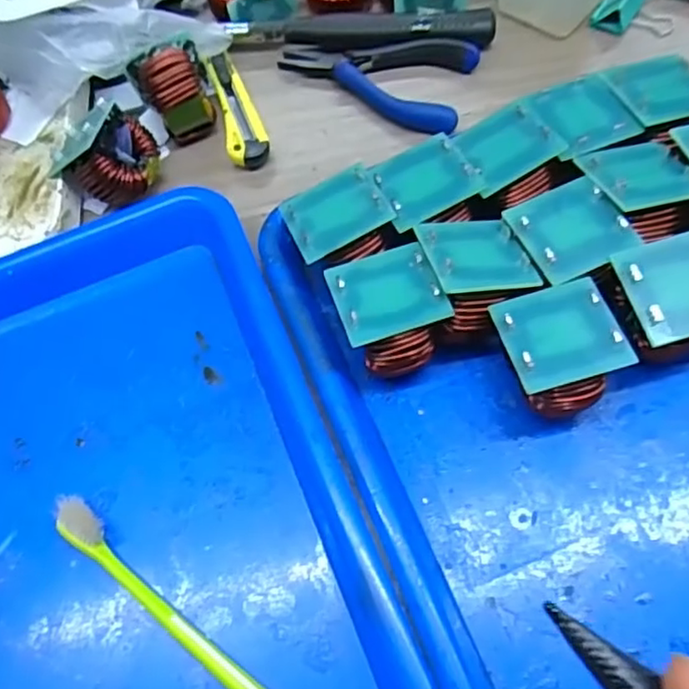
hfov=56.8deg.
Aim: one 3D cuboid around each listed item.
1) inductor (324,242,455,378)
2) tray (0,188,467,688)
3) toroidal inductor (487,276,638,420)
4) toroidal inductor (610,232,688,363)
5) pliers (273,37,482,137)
[{"bbox_3d":[0.021,-0.012,0.300,0.046,0.046,0.049,-22,62,-4],"label":"inductor"},{"bbox_3d":[-0.123,0.098,0.281,0.255,0.046,0.334,-22,63,-5],"label":"tray"},{"bbox_3d":[0.093,0.006,0.284,0.049,0.047,0.049,-14,61,0],"label":"toroidal inductor"},{"bbox_3d":[0.145,-0.016,0.289,0.049,0.046,0.047,-20,63,-3],"label":"toroidal inductor"},{"bbox_3d":[0.016,-0.170,0.400,0.123,0.021,0.060,15,66,14],"label":"pliers"}]

